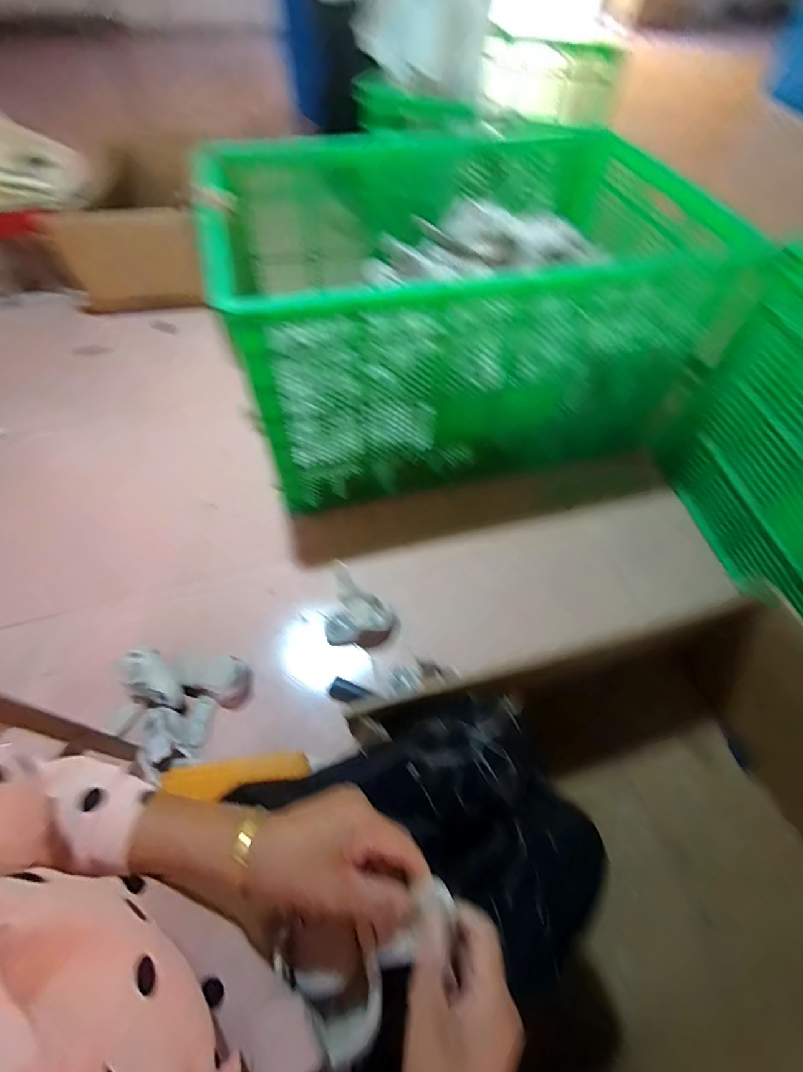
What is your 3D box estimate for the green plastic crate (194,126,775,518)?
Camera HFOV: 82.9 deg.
[{"bbox_3d":[0.143,-0.587,1.187,1.042,0.525,0.773,-9,56,-8],"label":"green plastic crate"}]

